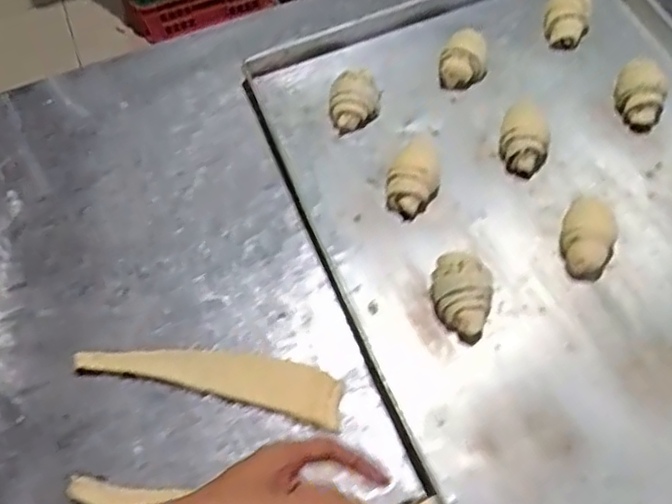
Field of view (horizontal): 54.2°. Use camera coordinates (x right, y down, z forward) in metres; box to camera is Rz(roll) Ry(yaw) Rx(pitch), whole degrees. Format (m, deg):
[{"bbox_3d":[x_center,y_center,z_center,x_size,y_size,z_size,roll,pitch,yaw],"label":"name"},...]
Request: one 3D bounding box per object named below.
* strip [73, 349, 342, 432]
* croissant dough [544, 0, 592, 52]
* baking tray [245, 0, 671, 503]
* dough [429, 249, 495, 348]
[{"bbox_3d":[-0.109,0.105,0.579,0.230,0.013,0.049,10,63,10],"label":"strip"},{"bbox_3d":[0.263,-0.263,0.744,0.051,0.036,0.078,15,64,12],"label":"croissant dough"},{"bbox_3d":[0.252,-0.017,0.610,0.498,0.036,0.724,-21,62,-7],"label":"baking tray"},{"bbox_3d":[0.112,0.040,0.582,0.055,0.039,0.072,6,62,7],"label":"dough"}]

